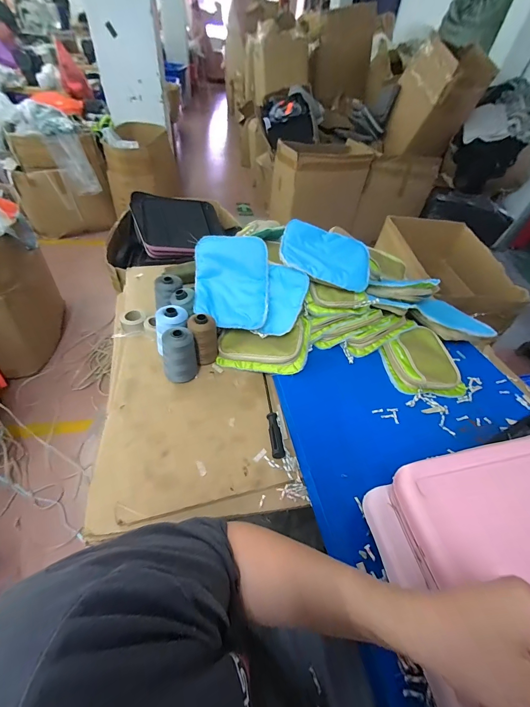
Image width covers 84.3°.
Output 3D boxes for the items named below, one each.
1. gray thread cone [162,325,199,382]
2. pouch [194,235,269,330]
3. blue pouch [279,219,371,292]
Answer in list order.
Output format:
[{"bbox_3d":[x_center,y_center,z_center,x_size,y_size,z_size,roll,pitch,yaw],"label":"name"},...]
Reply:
[{"bbox_3d":[-0.175,0.003,0.605,0.066,0.113,0.071,-9,51,-15],"label":"gray thread cone"},{"bbox_3d":[-0.077,-0.165,0.683,0.168,0.026,0.209,1,87,1],"label":"pouch"},{"bbox_3d":[0.151,-0.250,0.721,0.224,0.021,0.184,13,61,-9],"label":"blue pouch"}]

